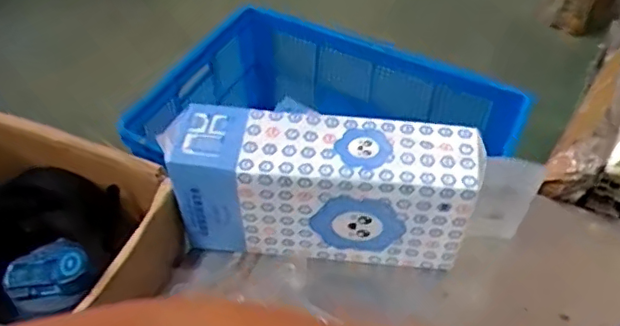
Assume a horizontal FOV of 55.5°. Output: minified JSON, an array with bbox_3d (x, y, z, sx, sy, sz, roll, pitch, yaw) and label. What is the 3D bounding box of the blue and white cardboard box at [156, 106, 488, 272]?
[{"bbox_3d":[0.011,0.030,0.707,0.343,0.178,0.106,4,49,4],"label":"blue and white cardboard box"}]

